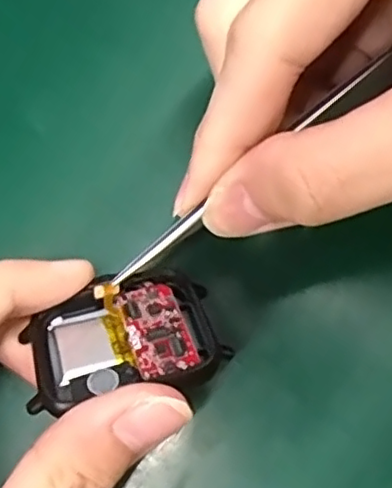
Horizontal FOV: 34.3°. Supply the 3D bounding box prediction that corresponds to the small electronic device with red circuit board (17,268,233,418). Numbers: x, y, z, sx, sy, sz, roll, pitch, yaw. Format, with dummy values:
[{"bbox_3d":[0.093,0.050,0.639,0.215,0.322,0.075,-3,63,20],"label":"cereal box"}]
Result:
[{"bbox_3d":[-0.018,0.023,0.159,0.045,0.005,0.037,-13,41,-10],"label":"small electronic device with red circuit board"}]

